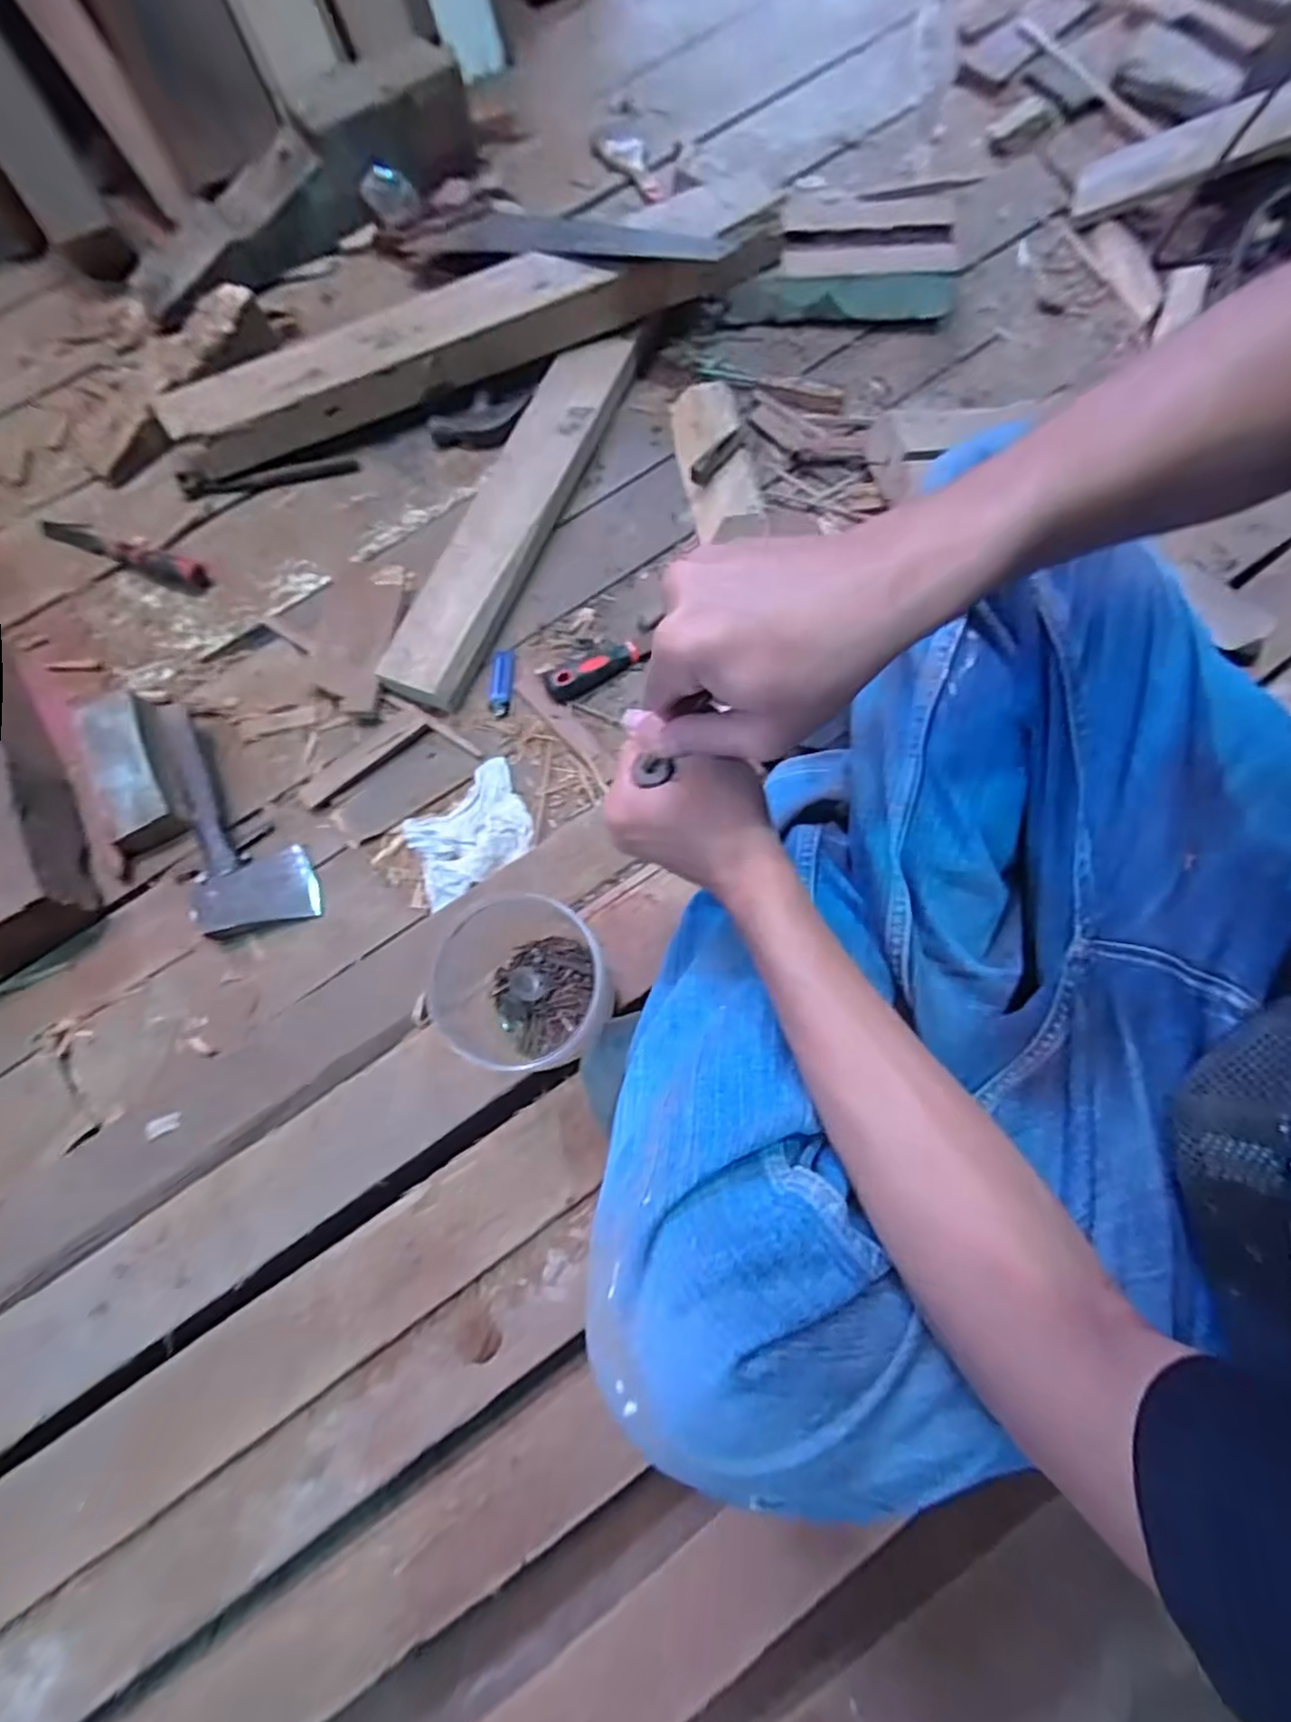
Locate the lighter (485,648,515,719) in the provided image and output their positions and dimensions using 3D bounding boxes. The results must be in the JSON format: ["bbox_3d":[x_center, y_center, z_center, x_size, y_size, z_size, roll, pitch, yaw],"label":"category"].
[{"bbox_3d":[-0.161,-0.197,0.712,0.027,0.011,0.083,-1,73,3],"label":"lighter"}]

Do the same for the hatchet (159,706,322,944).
[{"bbox_3d":[-0.418,-0.053,0.671,0.112,0.025,0.266,-14,73,-20],"label":"hatchet"}]

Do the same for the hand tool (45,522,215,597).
[{"bbox_3d":[-0.635,-0.376,0.776,0.253,0.027,0.038,22,75,10],"label":"hand tool"}]

